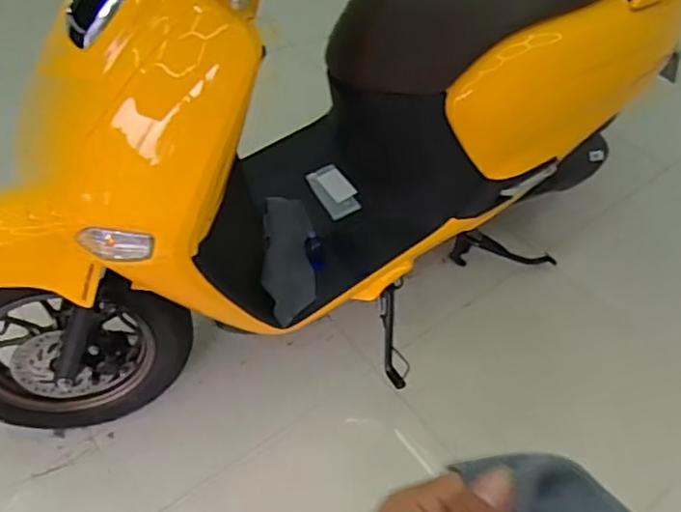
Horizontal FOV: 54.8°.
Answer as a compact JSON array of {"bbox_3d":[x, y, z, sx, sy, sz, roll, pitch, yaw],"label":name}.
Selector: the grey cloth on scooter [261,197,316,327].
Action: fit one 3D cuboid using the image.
[{"bbox_3d":[-0.102,0.006,1.255,0.115,0.026,0.239,1,75,-35],"label":"grey cloth on scooter"}]

